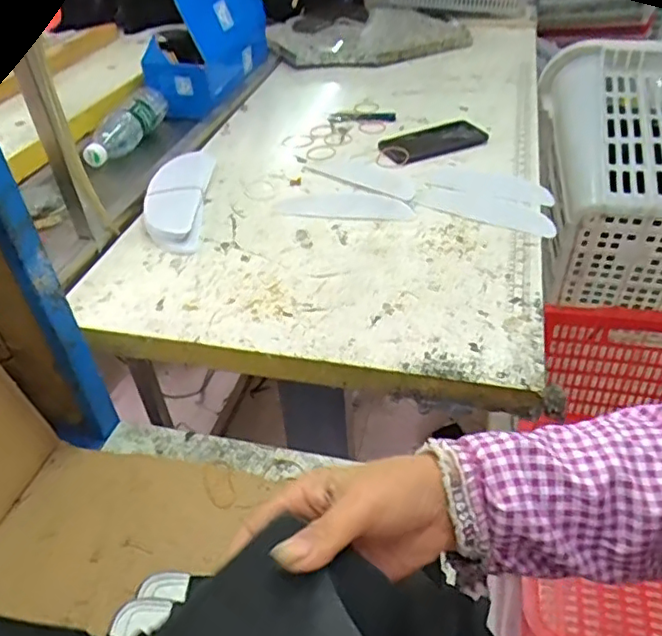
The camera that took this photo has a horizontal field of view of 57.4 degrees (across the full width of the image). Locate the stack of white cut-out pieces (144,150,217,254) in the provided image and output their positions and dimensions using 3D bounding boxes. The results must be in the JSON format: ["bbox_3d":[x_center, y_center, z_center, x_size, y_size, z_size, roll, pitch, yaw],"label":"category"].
[{"bbox_3d":[-0.213,-0.175,0.849,0.078,0.019,0.259,-3,41,0],"label":"stack of white cut-out pieces"}]

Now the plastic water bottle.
[{"bbox_3d":[-0.355,-0.332,1.058,0.064,0.063,0.238,7,40,13],"label":"plastic water bottle"}]

